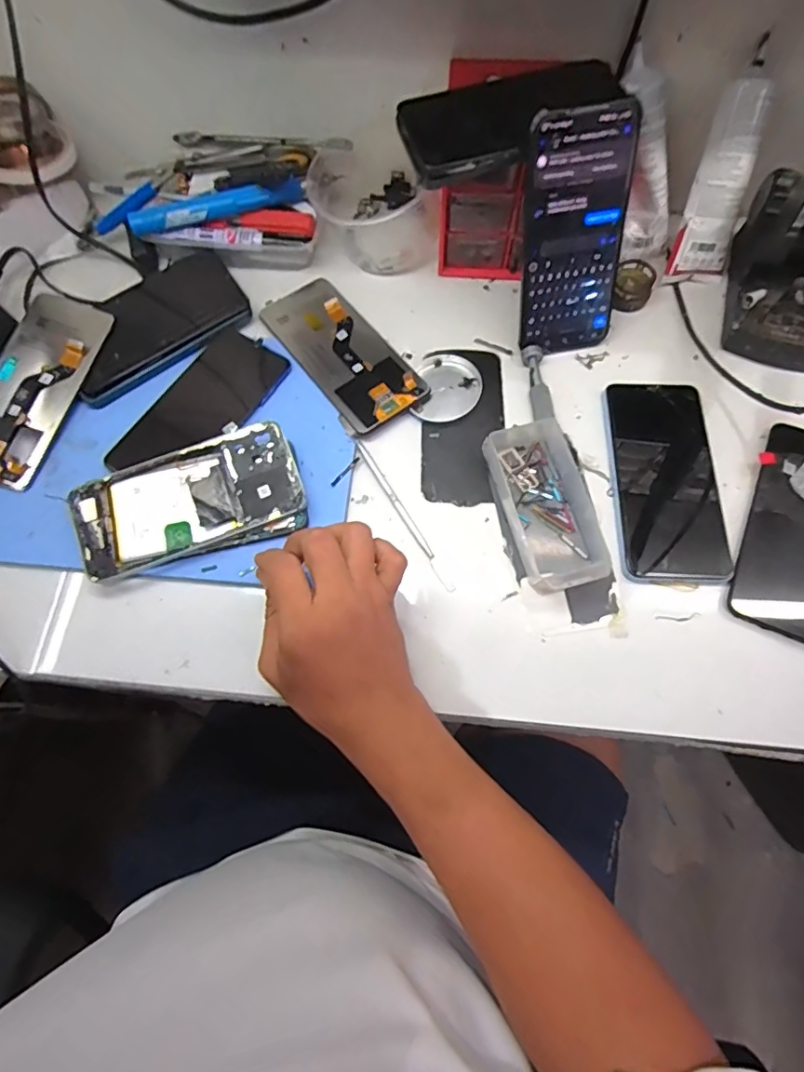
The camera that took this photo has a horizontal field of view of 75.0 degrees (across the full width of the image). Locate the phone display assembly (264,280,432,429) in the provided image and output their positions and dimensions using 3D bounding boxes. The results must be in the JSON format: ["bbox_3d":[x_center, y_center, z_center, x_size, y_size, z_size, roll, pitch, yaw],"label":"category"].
[{"bbox_3d":[-0.053,-0.162,0.446,0.072,0.010,0.165,-35,74,-10],"label":"phone display assembly"}]

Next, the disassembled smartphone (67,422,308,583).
[{"bbox_3d":[-0.155,-0.026,0.384,0.159,0.013,0.082,-18,80,-1],"label":"disassembled smartphone"}]

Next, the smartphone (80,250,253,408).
[{"bbox_3d":[-0.208,-0.178,0.436,0.149,0.016,0.076,-35,84,-5],"label":"smartphone"}]

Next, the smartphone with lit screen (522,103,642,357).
[{"bbox_3d":[0.132,-0.224,0.397,0.076,0.161,0.008,-12,42,-3],"label":"smartphone with lit screen"}]

